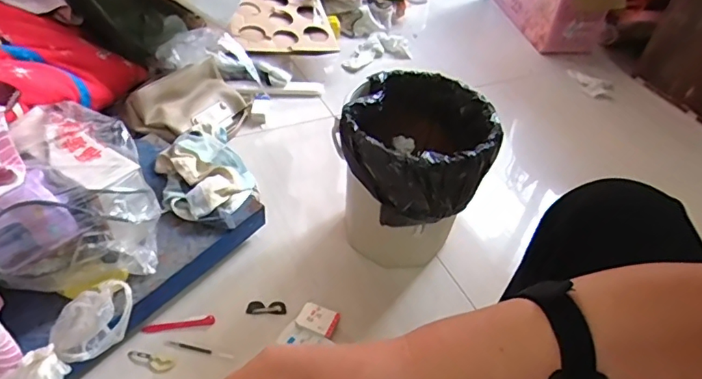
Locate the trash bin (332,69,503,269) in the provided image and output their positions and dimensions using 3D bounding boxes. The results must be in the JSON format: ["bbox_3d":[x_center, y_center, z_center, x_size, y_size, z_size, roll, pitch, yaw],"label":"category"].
[{"bbox_3d":[0.100,-0.019,0.859,0.225,0.264,0.237,19,45,13],"label":"trash bin"}]

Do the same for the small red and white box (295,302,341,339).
[{"bbox_3d":[-0.052,0.205,0.805,0.062,0.007,0.047,20,45,13],"label":"small red and white box"}]

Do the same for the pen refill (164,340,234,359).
[{"bbox_3d":[-0.227,0.240,0.764,0.106,0.005,0.008,11,44,6],"label":"pen refill"}]

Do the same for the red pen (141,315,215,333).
[{"bbox_3d":[-0.265,0.208,0.788,0.105,0.005,0.015,-6,45,-12],"label":"red pen"}]

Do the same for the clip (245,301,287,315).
[{"bbox_3d":[-0.135,0.190,0.822,0.063,0.007,0.023,2,44,-3],"label":"clip"}]

